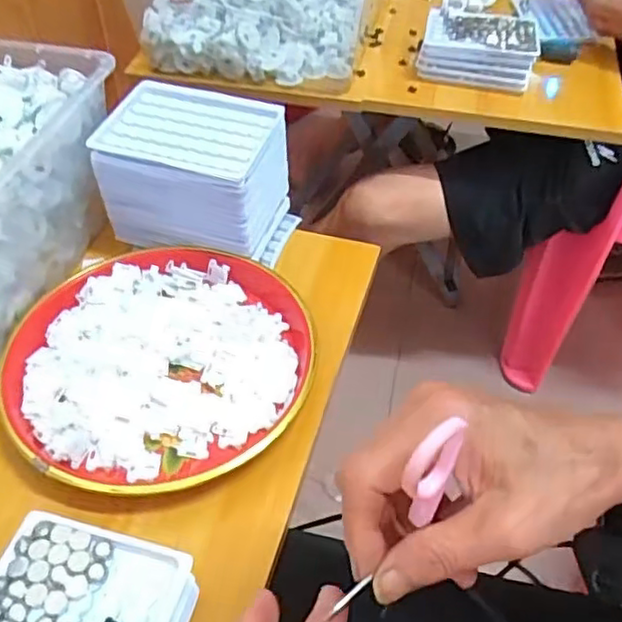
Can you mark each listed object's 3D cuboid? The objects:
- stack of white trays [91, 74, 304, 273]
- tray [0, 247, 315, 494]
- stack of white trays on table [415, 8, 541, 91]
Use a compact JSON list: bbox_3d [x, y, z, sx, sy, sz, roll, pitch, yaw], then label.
[{"bbox_3d":[-0.093,-0.110,0.555,0.142,0.104,0.099,11,49,9],"label":"stack of white trays"},{"bbox_3d":[-0.110,0.035,0.483,0.211,0.025,0.214,0,48,0],"label":"tray"},{"bbox_3d":[0.202,-0.315,0.793,0.134,0.054,0.087,12,49,10],"label":"stack of white trays on table"}]

